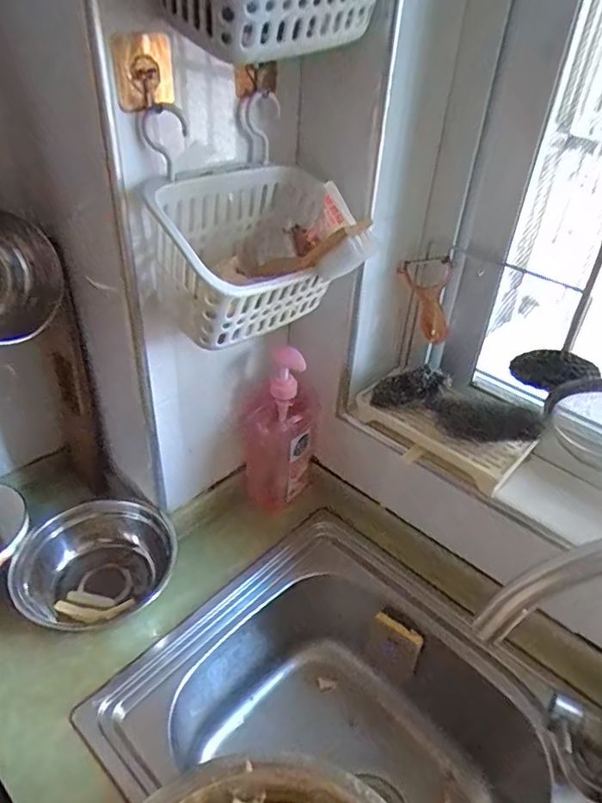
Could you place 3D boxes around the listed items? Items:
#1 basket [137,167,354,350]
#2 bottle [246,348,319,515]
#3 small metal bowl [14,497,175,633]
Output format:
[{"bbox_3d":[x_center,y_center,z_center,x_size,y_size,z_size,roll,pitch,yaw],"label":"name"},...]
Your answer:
[{"bbox_3d":[-0.049,-0.152,0.565,0.223,0.136,0.129,-26,47,-33],"label":"basket"},{"bbox_3d":[-0.027,0.043,0.780,0.102,0.250,0.066,2,38,-3],"label":"bottle"},{"bbox_3d":[-0.265,0.213,0.718,0.187,0.078,0.156,4,38,0],"label":"small metal bowl"}]

